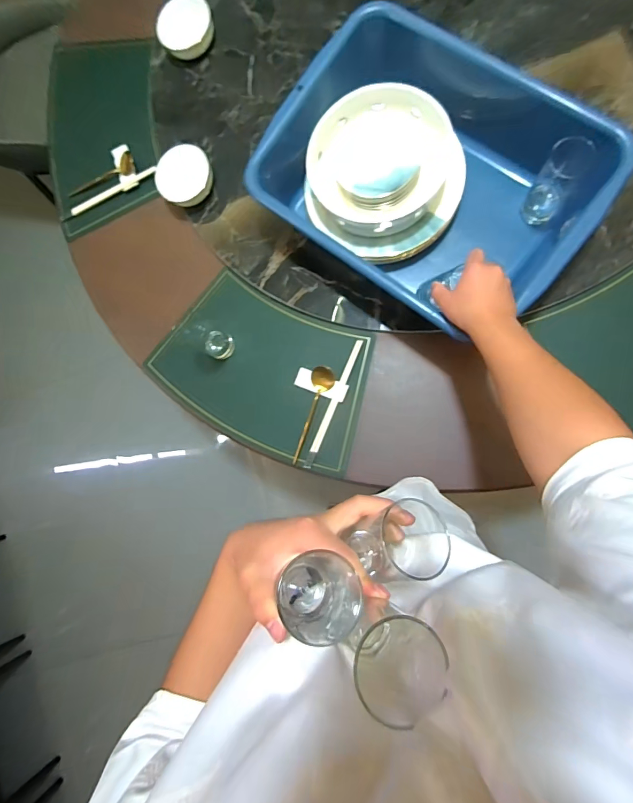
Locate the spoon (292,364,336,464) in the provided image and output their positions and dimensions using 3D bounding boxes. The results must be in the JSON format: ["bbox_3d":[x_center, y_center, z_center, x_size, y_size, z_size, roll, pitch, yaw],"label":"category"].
[{"bbox_3d":[-0.009,0.028,0.767,0.045,0.017,0.199,18,101,8],"label":"spoon"}]

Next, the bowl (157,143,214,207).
[{"bbox_3d":[-0.276,-0.474,0.815,0.119,0.059,0.116,0,88,11],"label":"bowl"}]

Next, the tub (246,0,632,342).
[{"bbox_3d":[0.174,-0.366,0.662,0.521,0.174,0.373,37,92,8],"label":"tub"}]

